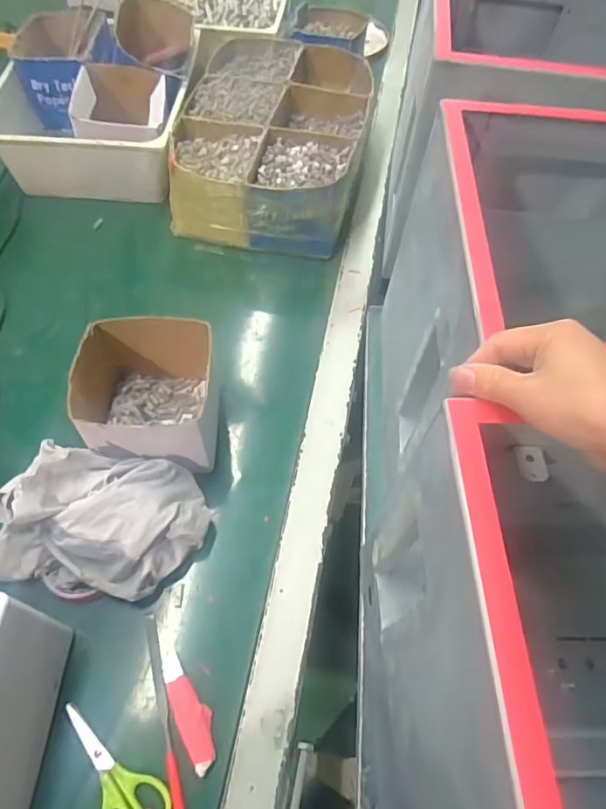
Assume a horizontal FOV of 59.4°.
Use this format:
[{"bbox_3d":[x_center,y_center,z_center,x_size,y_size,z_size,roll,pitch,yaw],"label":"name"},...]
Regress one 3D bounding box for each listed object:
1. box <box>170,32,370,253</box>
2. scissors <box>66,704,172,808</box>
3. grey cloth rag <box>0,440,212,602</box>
[{"bbox_3d":[-0.043,-0.431,0.868,0.270,0.118,0.409,8,57,2],"label":"box"},{"bbox_3d":[-0.173,0.318,0.455,0.126,0.005,0.058,36,63,19],"label":"scissors"},{"bbox_3d":[-0.206,0.112,0.534,0.209,0.092,0.134,9,57,3],"label":"grey cloth rag"}]

